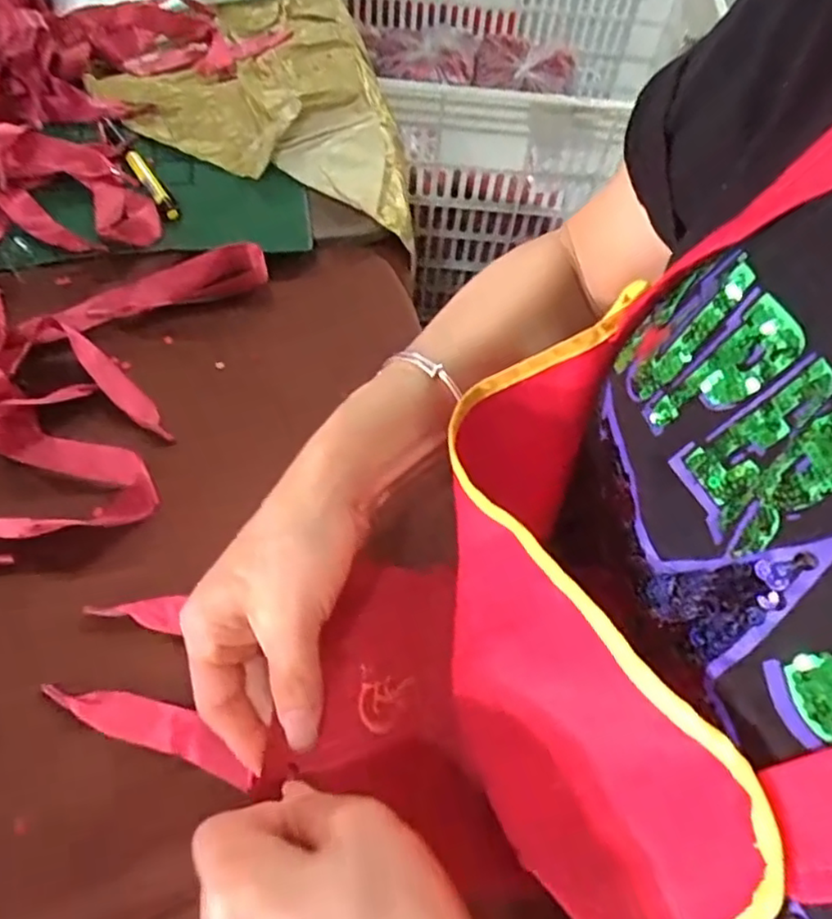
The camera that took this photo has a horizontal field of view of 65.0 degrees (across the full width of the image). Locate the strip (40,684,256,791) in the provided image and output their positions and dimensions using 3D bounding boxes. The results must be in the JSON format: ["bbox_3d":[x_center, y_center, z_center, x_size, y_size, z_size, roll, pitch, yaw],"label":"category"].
[{"bbox_3d":[-0.119,0.121,0.298,0.112,0.012,0.021,13,57,19],"label":"strip"}]

